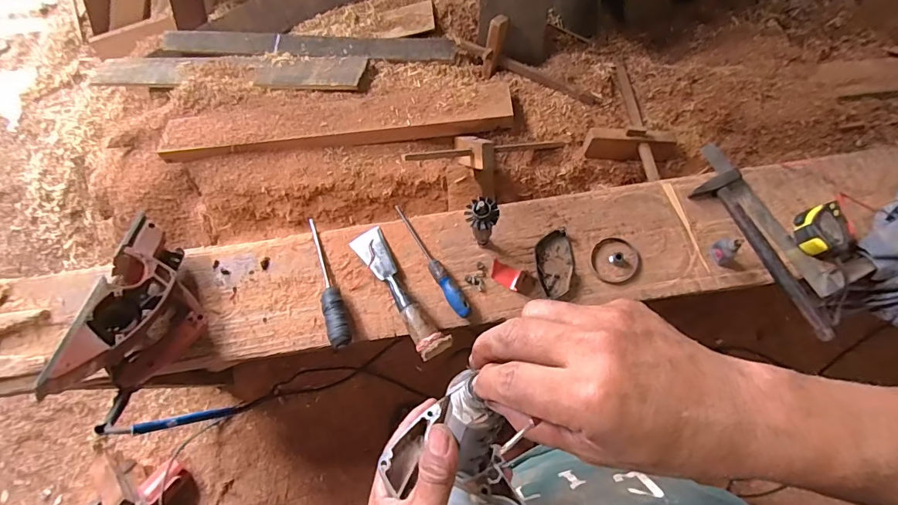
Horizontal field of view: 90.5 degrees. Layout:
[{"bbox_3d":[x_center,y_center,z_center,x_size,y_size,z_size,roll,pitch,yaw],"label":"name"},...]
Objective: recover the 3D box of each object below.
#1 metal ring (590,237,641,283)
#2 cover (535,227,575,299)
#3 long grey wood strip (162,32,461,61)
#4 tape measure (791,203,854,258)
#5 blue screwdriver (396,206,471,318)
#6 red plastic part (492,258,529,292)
[{"bbox_3d":[0.272,0.012,0.725,0.074,0.014,0.073,0,76,1],"label":"metal ring"},{"bbox_3d":[0.174,0.018,0.730,0.060,0.018,0.106,-7,76,0],"label":"cover"},{"bbox_3d":[-0.355,-0.503,1.082,0.744,0.022,0.064,7,80,9],"label":"long grey wood strip"},{"bbox_3d":[0.586,-0.031,0.700,0.069,0.039,0.082,-20,76,-3],"label":"tape measure"},{"bbox_3d":[-0.029,0.013,0.742,0.027,0.026,0.223,-31,67,-5],"label":"blue screwdriver"},{"bbox_3d":[0.094,0.037,0.713,0.055,0.022,0.037,23,78,7],"label":"red plastic part"}]

